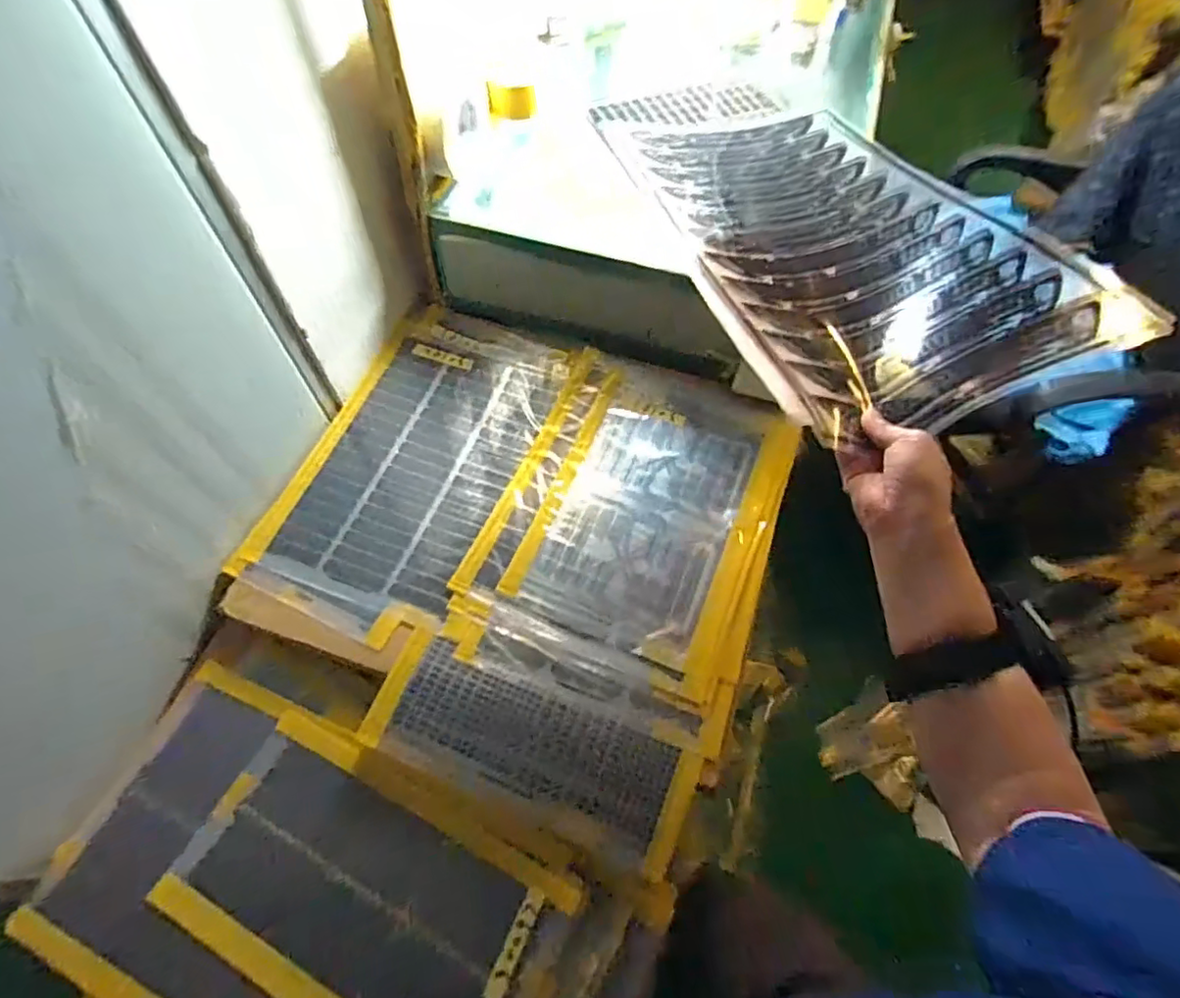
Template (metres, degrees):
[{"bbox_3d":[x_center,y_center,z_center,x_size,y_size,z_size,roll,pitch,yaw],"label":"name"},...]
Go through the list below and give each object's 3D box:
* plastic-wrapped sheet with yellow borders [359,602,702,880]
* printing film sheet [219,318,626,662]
[{"bbox_3d":[-0.067,0.290,0.749,0.387,0.021,0.184,23,73,9],"label":"plastic-wrapped sheet with yellow borders"},{"bbox_3d":[-0.233,-0.055,0.924,0.383,0.012,0.543,20,64,11],"label":"printing film sheet"}]

